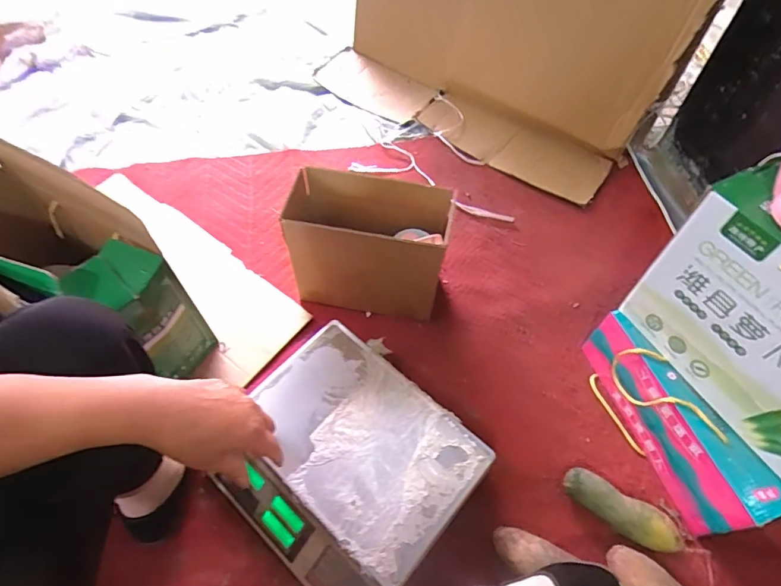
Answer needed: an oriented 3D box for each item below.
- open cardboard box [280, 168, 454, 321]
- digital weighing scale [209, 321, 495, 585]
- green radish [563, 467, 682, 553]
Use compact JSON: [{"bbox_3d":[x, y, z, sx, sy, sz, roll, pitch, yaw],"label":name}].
[{"bbox_3d":[-0.048,-0.076,0.848,0.291,0.243,0.132,7,57,4],"label":"open cardboard box"},{"bbox_3d":[-0.070,0.255,0.695,0.327,0.086,0.296,37,64,21],"label":"digital weighing scale"},{"bbox_3d":[0.345,0.329,0.696,0.171,0.049,0.057,25,60,15],"label":"green radish"}]

